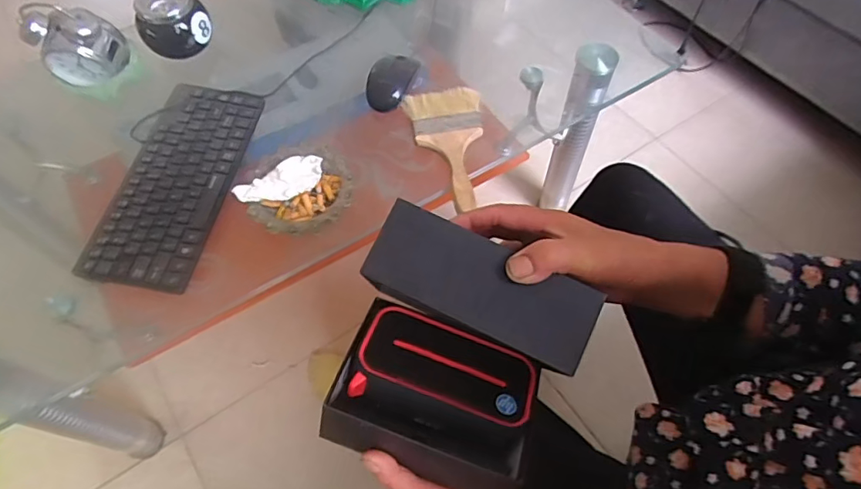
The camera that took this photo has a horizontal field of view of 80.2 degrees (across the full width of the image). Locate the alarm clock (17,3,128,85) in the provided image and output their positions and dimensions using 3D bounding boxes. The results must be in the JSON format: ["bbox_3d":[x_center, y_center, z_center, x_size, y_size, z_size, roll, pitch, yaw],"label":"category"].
[{"bbox_3d":[-0.484,-0.277,0.696,0.091,0.100,0.059,4,60,3],"label":"alarm clock"}]

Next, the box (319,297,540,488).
[{"bbox_3d":[0.003,0.118,0.399,0.151,0.056,0.106,15,62,9],"label":"box"}]

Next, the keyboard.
[{"bbox_3d":[-0.316,-0.084,0.640,0.126,0.018,0.297,8,61,5],"label":"keyboard"}]

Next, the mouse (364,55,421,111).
[{"bbox_3d":[-0.058,-0.235,0.727,0.062,0.033,0.085,14,61,8],"label":"mouse"}]

